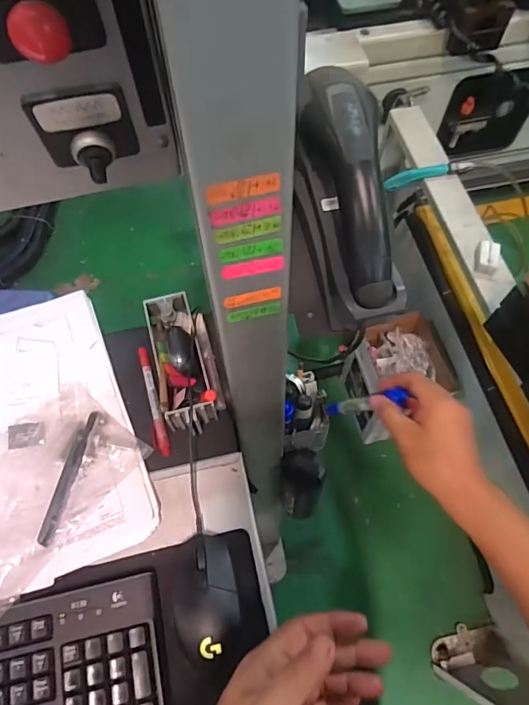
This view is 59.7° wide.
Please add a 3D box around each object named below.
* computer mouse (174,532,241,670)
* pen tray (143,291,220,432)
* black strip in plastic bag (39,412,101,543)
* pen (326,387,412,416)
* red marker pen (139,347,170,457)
[{"bbox_3d":[-0.052,0.221,0.418,0.054,0.034,0.106,-8,64,-4],"label":"computer mouse"},{"bbox_3d":[-0.094,0.006,0.515,0.061,0.044,0.164,-16,65,-8],"label":"pen tray"},{"bbox_3d":[-0.195,0.122,0.461,0.012,0.014,0.132,11,64,5],"label":"black strip in plastic bag"},{"bbox_3d":[0.116,0.060,0.541,0.012,0.140,0.019,33,65,-17],"label":"pen"},{"bbox_3d":[-0.125,0.050,0.513,0.013,0.011,0.132,-15,65,-7],"label":"red marker pen"}]

